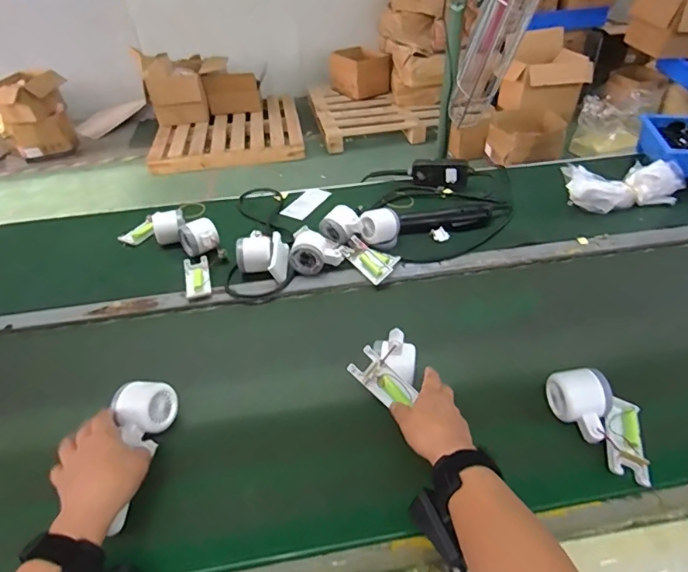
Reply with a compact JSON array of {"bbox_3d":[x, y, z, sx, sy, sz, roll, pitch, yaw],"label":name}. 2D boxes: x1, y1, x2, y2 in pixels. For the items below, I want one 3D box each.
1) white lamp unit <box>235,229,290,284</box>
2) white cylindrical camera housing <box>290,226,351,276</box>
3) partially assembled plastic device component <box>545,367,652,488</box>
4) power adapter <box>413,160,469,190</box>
[{"bbox_3d":[-0.140,-0.057,0.809,0.082,0.056,0.091,-1,39,4],"label":"white lamp unit"},{"bbox_3d":[-0.043,-0.062,0.809,0.087,0.051,0.076,8,42,13],"label":"white cylindrical camera housing"},{"bbox_3d":[0.305,0.149,0.537,0.078,0.048,0.132,-19,43,-18],"label":"partially assembled plastic device component"},{"bbox_3d":[0.208,-0.242,1.006,0.121,0.049,0.037,10,41,16],"label":"power adapter"}]

